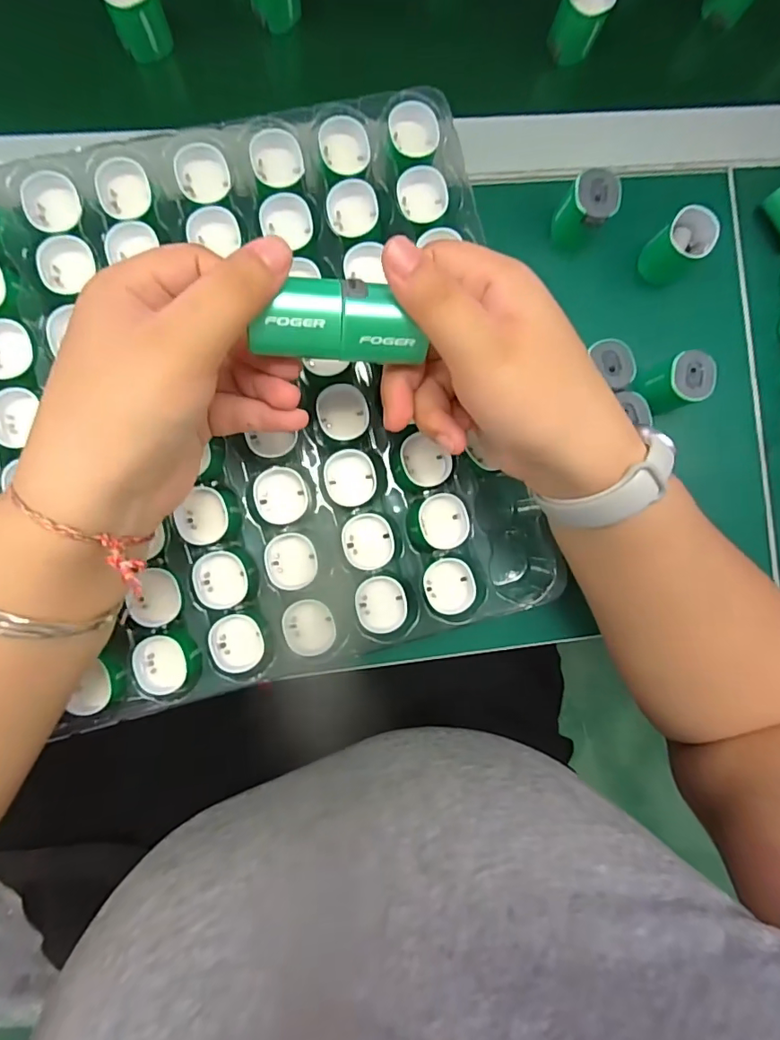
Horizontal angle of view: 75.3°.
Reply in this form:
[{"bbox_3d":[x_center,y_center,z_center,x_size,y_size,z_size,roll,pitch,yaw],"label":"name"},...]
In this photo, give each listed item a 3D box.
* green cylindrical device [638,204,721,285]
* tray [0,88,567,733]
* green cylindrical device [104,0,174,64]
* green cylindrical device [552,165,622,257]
[{"bbox_3d":[0.179,-0.170,0.312,0.028,0.034,0.025,44,84,-4],"label":"green cylindrical device"},{"bbox_3d":[-0.090,-0.060,0.278,0.314,0.028,0.295,-15,91,-7],"label":"tray"},{"bbox_3d":[-0.149,-0.298,0.295,0.030,0.031,0.032,0,89,-7],"label":"green cylindrical device"},{"bbox_3d":[0.119,-0.187,0.308,0.031,0.038,0.029,0,89,-7],"label":"green cylindrical device"}]

